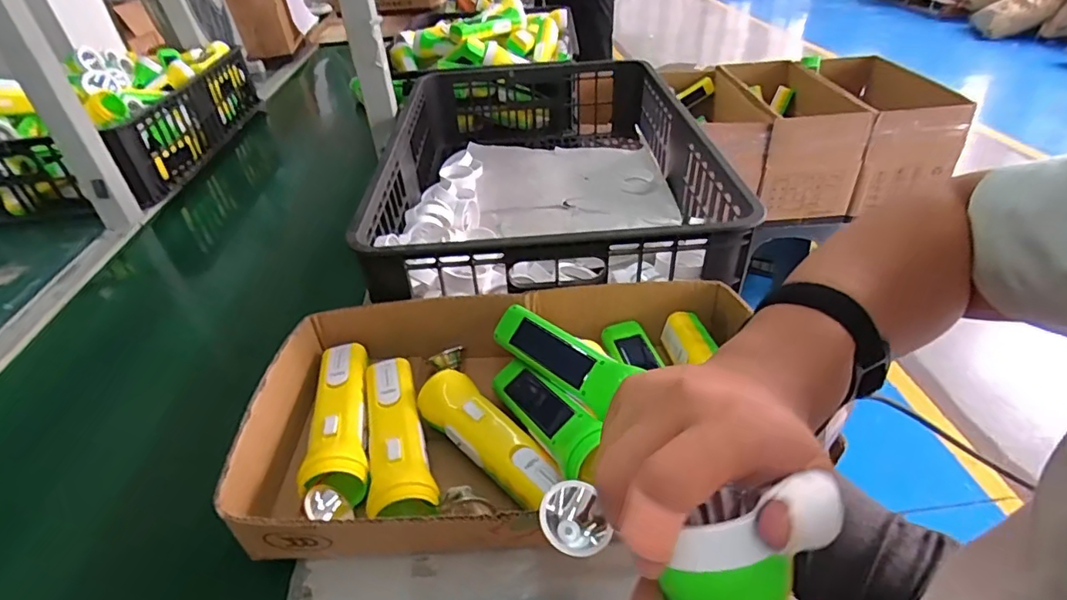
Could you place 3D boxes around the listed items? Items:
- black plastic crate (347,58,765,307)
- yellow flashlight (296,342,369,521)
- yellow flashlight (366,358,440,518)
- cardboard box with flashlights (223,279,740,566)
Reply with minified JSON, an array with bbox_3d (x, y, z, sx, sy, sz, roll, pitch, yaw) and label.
[{"bbox_3d":[0.009,-0.186,0.765,0.387,0.142,0.617,-4,39,-1],"label":"black plastic crate"},{"bbox_3d":[-0.167,0.102,0.458,0.051,0.041,0.181,-12,39,-10],"label":"yellow flashlight"},{"bbox_3d":[-0.116,0.115,0.452,0.047,0.052,0.161,-14,40,-13],"label":"yellow flashlight"},{"bbox_3d":[-0.016,0.083,0.463,0.407,0.080,0.242,-4,39,0],"label":"cardboard box with flashlights"}]

